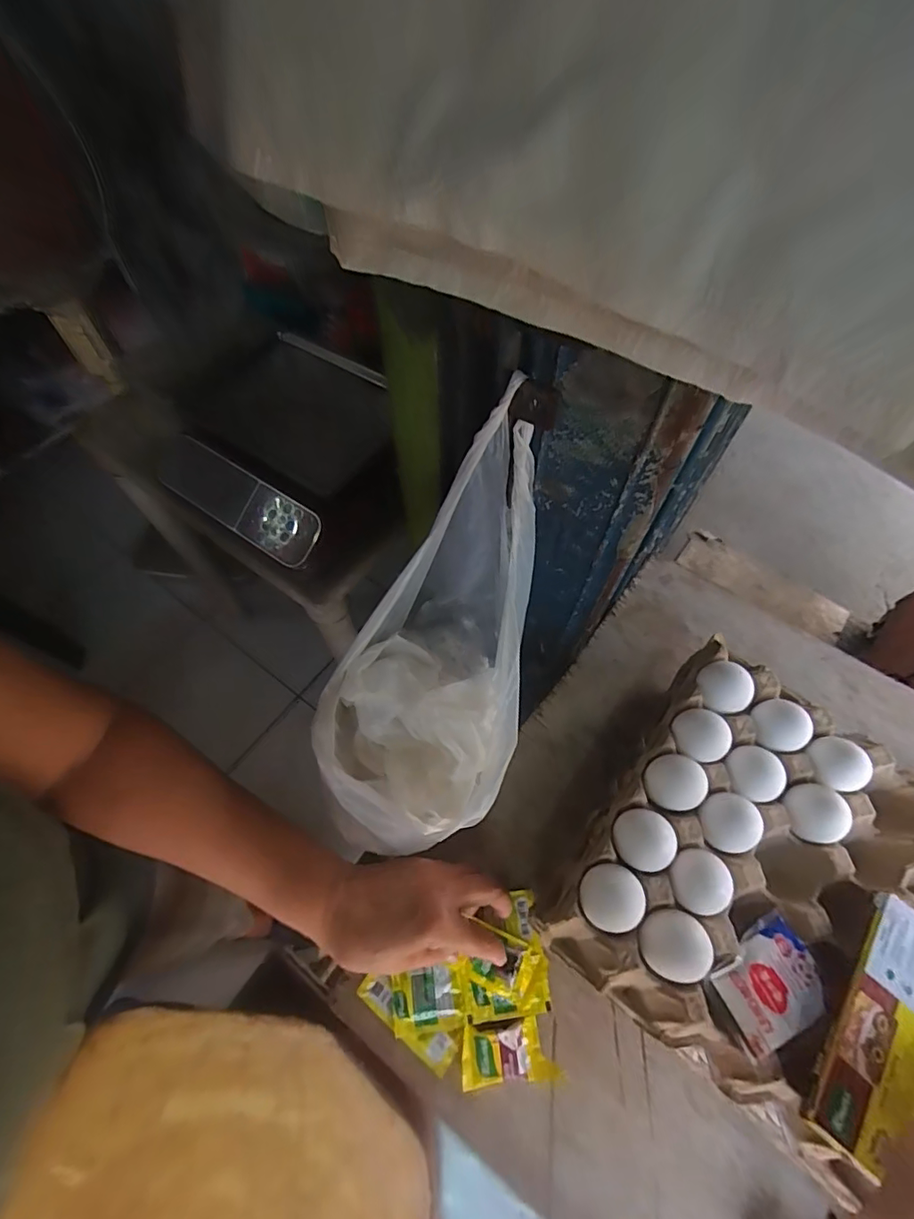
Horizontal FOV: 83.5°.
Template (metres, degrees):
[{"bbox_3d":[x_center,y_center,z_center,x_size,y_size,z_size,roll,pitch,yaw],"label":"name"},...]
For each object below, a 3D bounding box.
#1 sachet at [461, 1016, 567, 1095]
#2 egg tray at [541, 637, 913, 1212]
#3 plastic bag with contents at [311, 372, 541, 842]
[{"bbox_3d":[0.042,0.345,0.398,0.073,0.011,0.041,-3,61,-1],"label":"sachet"},{"bbox_3d":[0.257,0.210,0.381,0.304,0.077,0.283,32,66,16],"label":"egg tray"},{"bbox_3d":[-0.021,0.034,0.359,0.141,0.248,0.222,17,62,9],"label":"plastic bag with contents"}]

